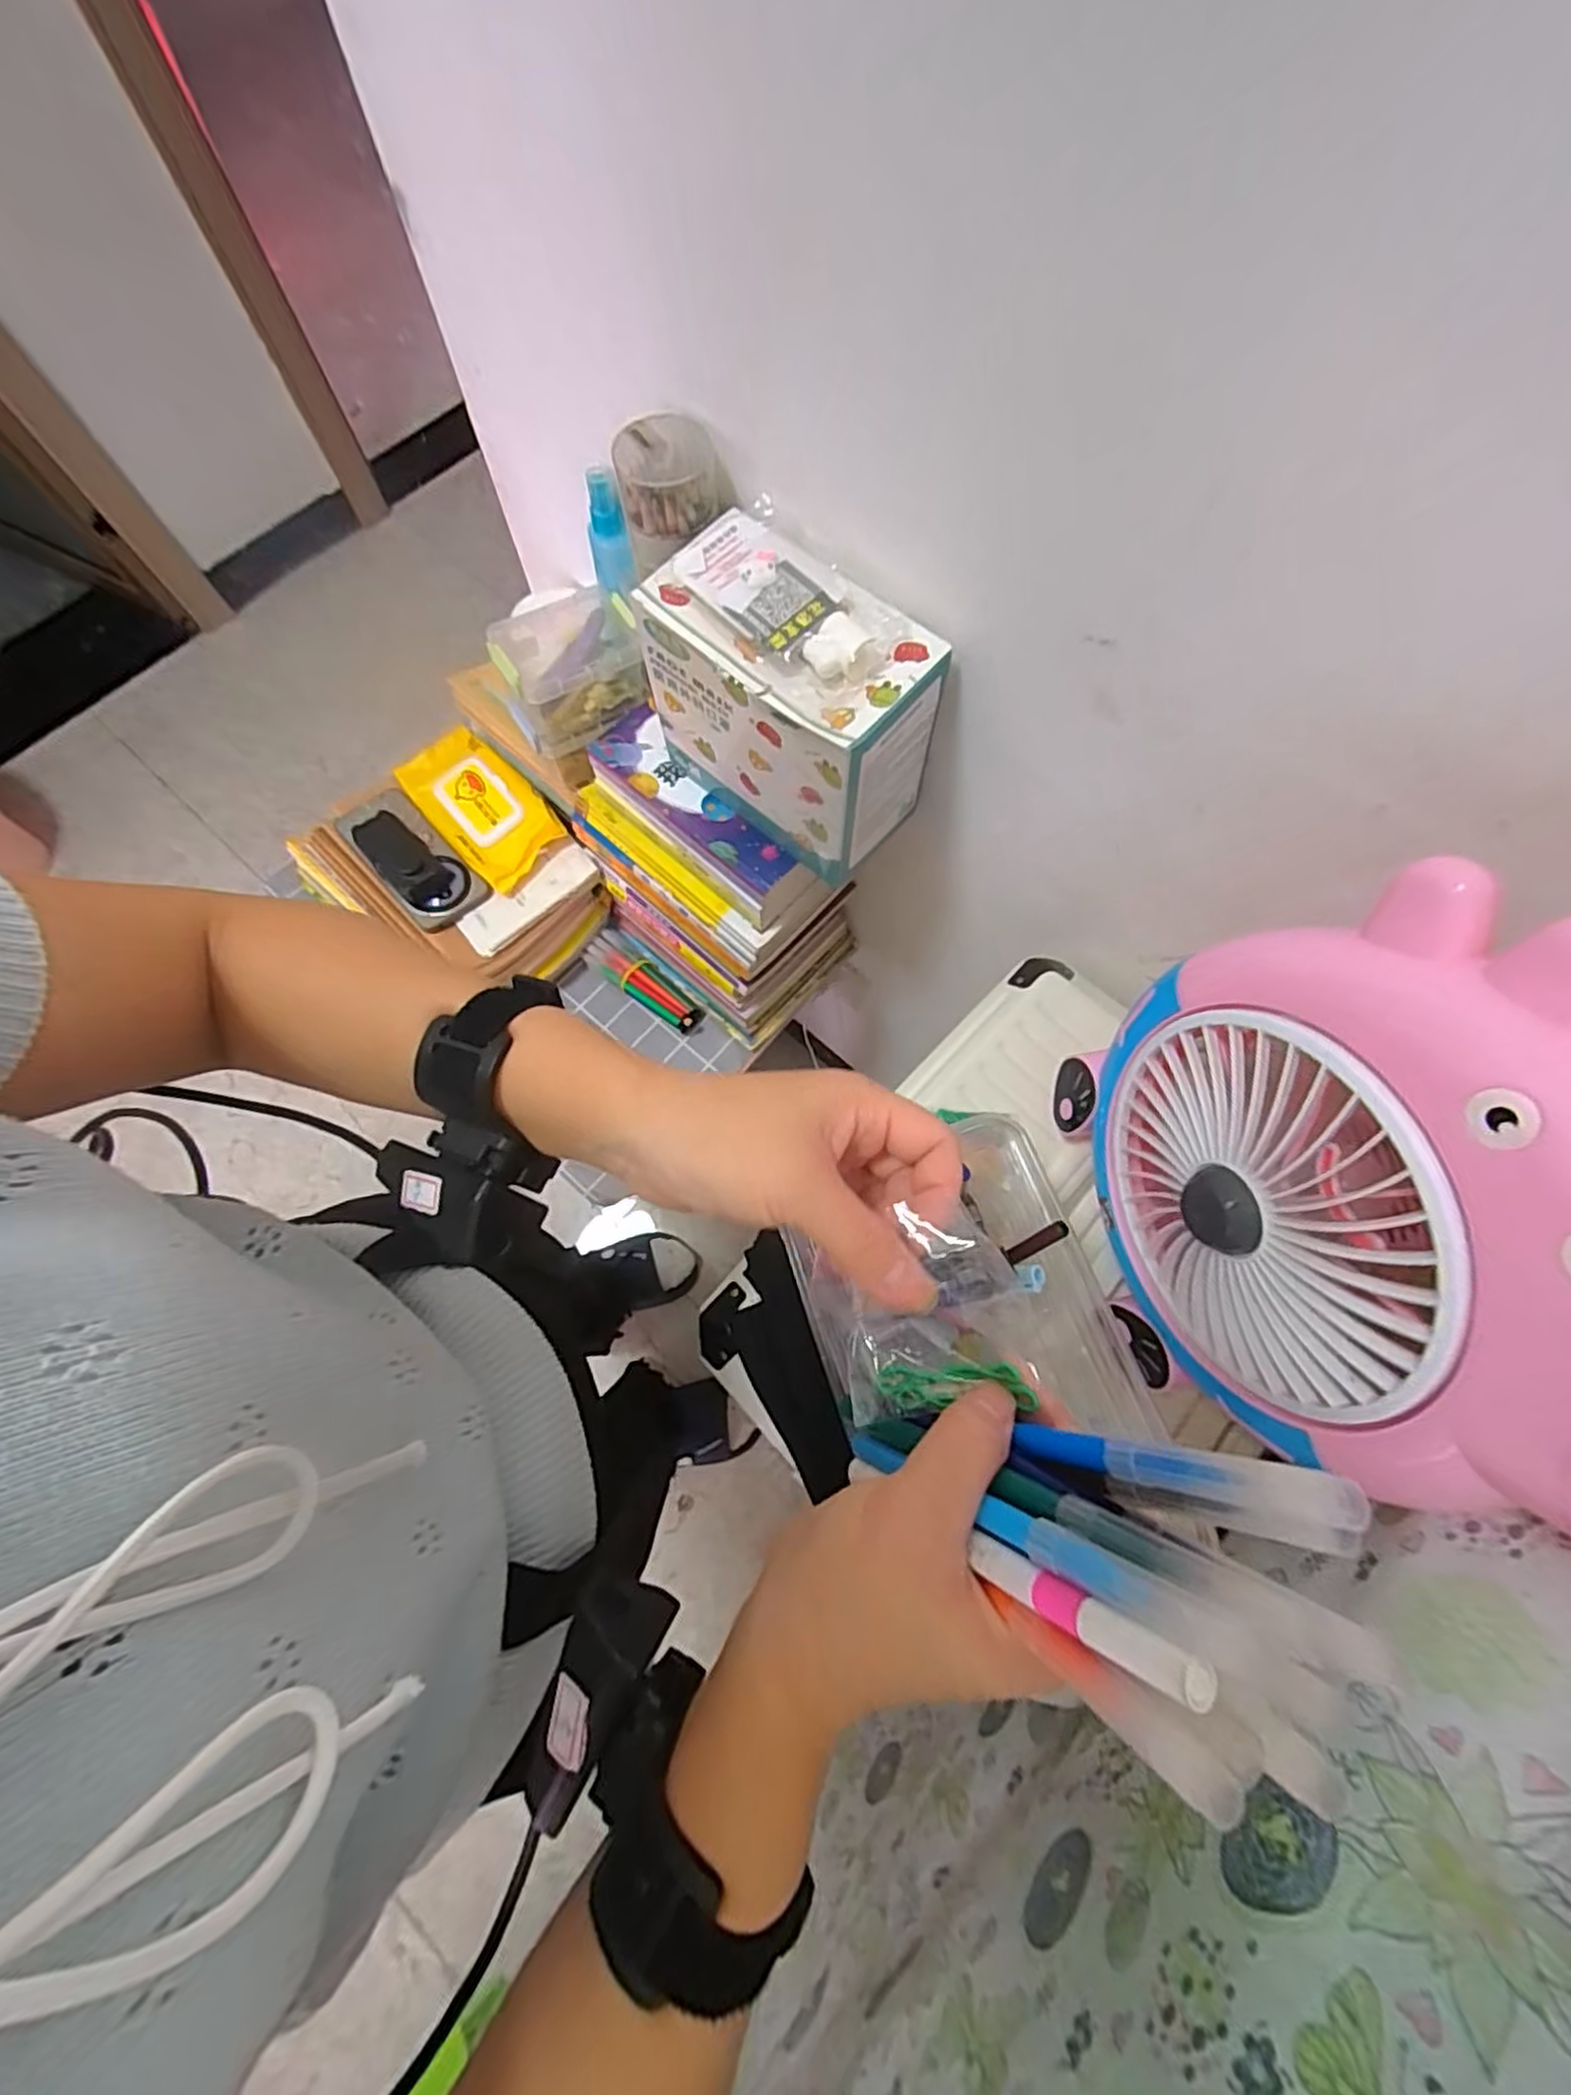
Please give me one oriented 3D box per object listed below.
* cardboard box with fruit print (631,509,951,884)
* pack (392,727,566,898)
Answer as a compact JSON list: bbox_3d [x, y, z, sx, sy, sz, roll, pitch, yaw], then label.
[{"bbox_3d":[0.002,-0.245,0.518,0.194,0.166,0.100,39,76,11],"label":"cardboard box with fruit print"},{"bbox_3d":[-0.328,-0.261,0.773,0.093,0.034,0.183,-41,77,-13],"label":"pack"}]

